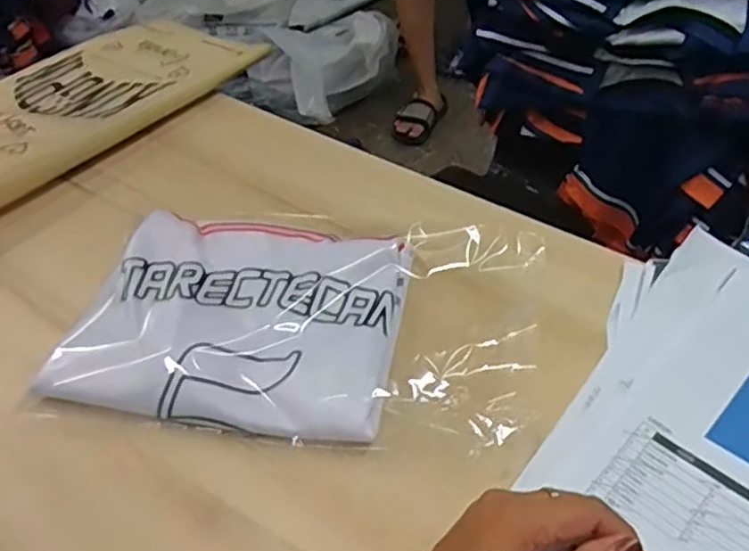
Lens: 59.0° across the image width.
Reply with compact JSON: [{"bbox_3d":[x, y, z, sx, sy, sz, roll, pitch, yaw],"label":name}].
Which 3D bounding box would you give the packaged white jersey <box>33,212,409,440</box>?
[{"bbox_3d":[-0.101,0.029,0.502,0.239,0.031,0.178,8,43,11],"label":"packaged white jersey"}]

